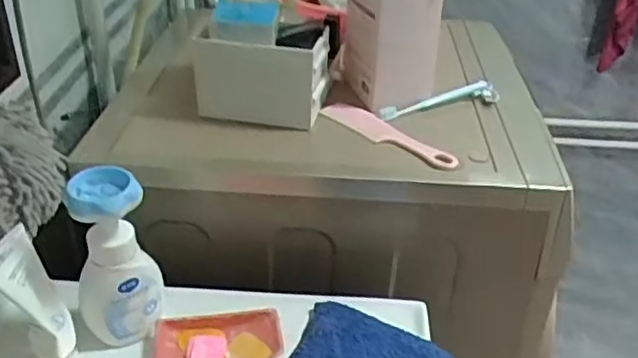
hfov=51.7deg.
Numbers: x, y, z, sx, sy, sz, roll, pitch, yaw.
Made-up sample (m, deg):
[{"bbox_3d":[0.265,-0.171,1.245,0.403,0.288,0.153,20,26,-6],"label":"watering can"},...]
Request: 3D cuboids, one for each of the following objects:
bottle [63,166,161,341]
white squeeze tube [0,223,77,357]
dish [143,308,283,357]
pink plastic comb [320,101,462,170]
[{"bbox_3d":[-0.203,0.081,0.660,0.082,0.180,0.052,-10,34,-18],"label":"bottle"},{"bbox_3d":[-0.266,0.110,0.622,0.027,0.130,0.046,-15,29,16],"label":"white squeeze tube"},{"bbox_3d":[-0.109,0.171,0.679,0.138,0.021,0.080,-5,33,-11],"label":"dish"},{"bbox_3d":[0.087,-0.058,0.839,0.196,0.009,0.039,32,59,33],"label":"pink plastic comb"}]

